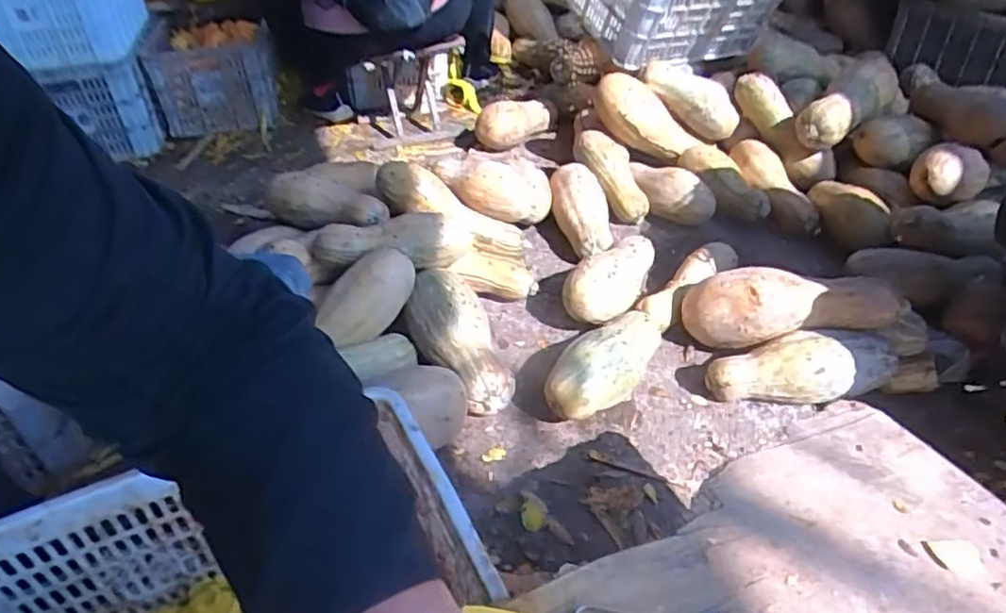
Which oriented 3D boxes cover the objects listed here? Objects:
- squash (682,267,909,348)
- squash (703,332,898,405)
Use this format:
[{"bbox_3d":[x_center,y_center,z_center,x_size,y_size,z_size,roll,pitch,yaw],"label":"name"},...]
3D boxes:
[{"bbox_3d":[0.517,-0.007,1.195,0.364,0.113,0.129,-3,39,18],"label":"squash"},{"bbox_3d":[0.514,0.114,1.140,0.308,0.110,0.108,-2,41,0],"label":"squash"}]

